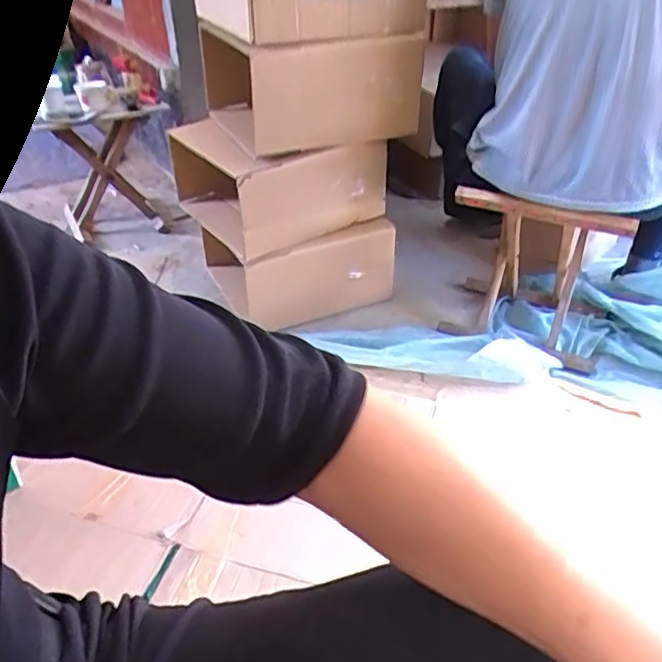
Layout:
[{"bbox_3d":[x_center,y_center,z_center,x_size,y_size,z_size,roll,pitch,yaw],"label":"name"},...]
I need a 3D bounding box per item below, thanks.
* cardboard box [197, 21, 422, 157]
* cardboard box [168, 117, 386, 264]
[{"bbox_3d":[-0.041,-0.504,1.295,0.341,0.184,0.298,-15,36,-21],"label":"cardboard box"},{"bbox_3d":[-0.110,-0.341,1.407,0.343,0.198,0.360,-22,39,-29],"label":"cardboard box"}]

